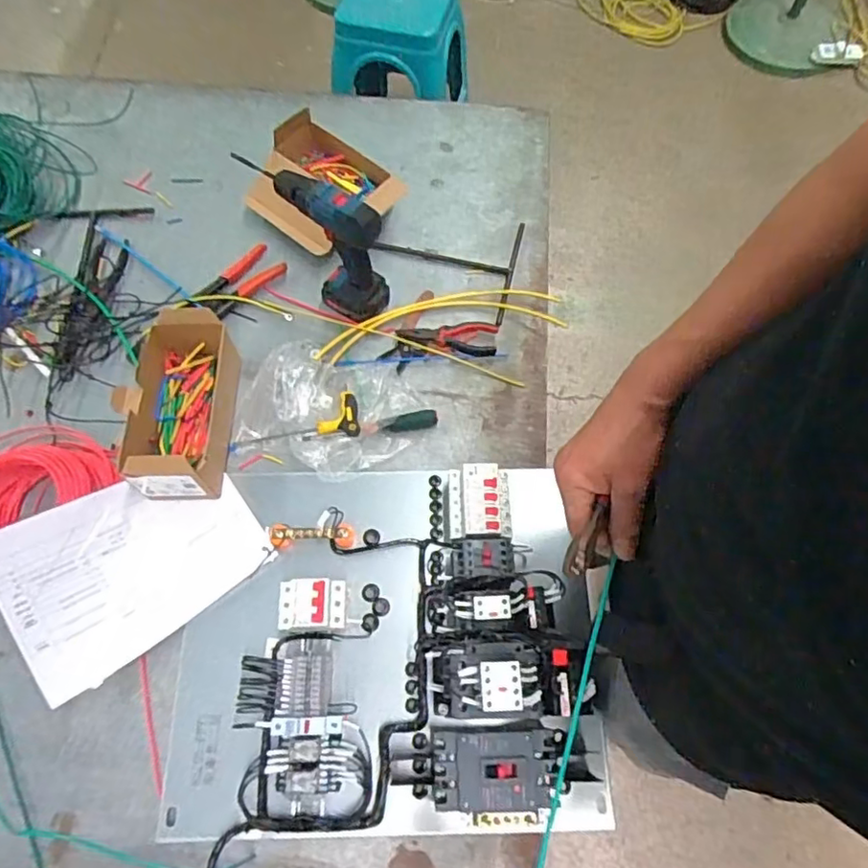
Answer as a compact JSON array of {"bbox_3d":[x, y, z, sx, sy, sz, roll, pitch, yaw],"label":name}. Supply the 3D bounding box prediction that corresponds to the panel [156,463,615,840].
[{"bbox_3d":[-0.063,0.222,0.688,0.475,0.133,0.416,0,68,-2],"label":"panel"}]

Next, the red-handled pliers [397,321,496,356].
[{"bbox_3d":[0.021,-0.152,0.900,0.145,0.013,0.058,8,68,1],"label":"red-handled pliers"}]

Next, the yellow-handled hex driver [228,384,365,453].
[{"bbox_3d":[-0.196,-0.023,0.843,0.179,0.018,0.079,-7,69,-5],"label":"yellow-handled hex driver"}]

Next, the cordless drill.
[{"bbox_3d":[-0.146,-0.268,0.846,0.168,0.202,0.070,40,72,13],"label":"cordless drill"}]

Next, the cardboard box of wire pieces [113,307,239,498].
[{"bbox_3d":[-0.340,-0.039,0.806,0.128,0.090,0.241,-1,68,-2],"label":"cardboard box of wire pieces"}]

